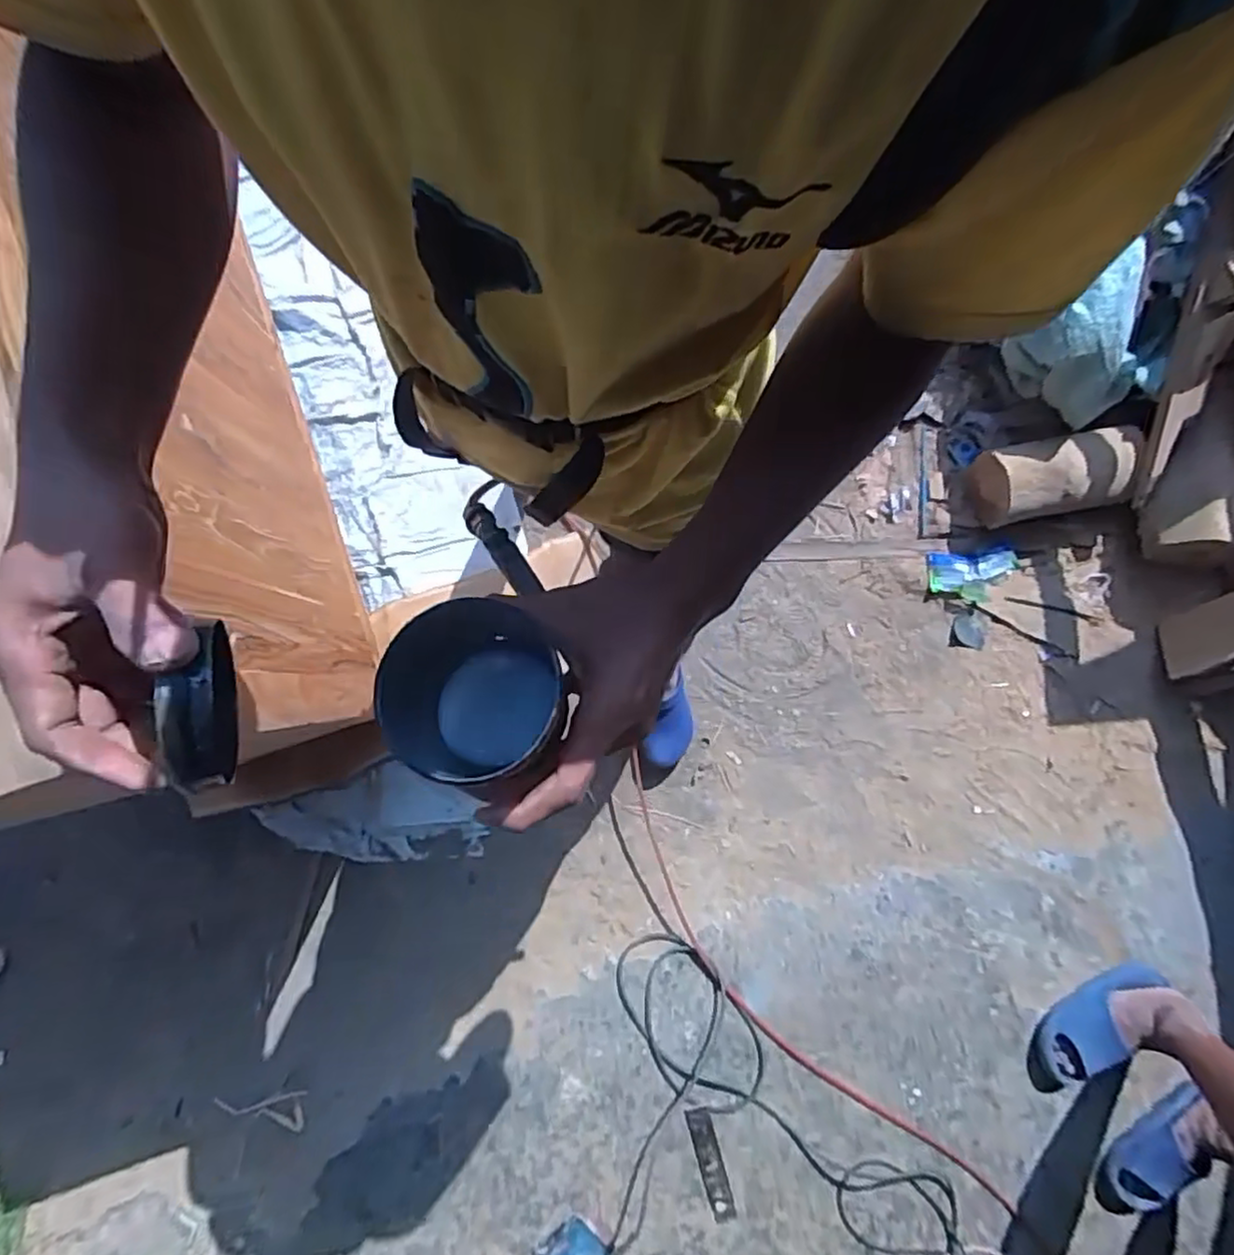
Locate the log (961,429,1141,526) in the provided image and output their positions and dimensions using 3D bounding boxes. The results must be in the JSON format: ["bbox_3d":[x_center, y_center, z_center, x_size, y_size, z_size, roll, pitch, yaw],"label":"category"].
[{"bbox_3d":[0.876,-0.311,1.380,0.319,0.141,0.165,-13,82,-1],"label":"log"}]

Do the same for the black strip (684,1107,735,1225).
[{"bbox_3d":[0.169,0.956,1.208,0.044,0.009,0.193,-17,85,6],"label":"black strip"}]

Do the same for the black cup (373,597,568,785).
[{"bbox_3d":[-0.067,0.034,0.349,0.082,0.088,0.075,0,80,1],"label":"black cup"}]

